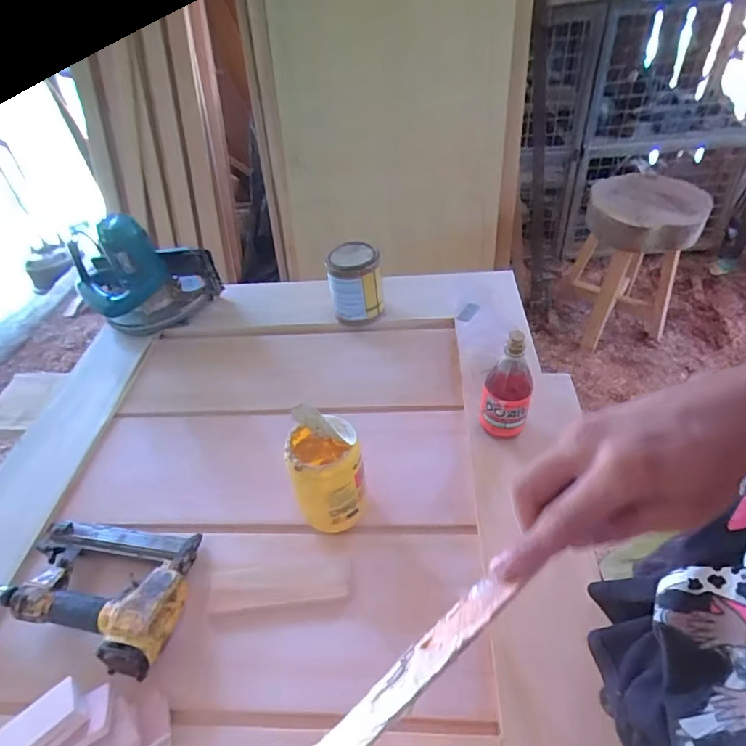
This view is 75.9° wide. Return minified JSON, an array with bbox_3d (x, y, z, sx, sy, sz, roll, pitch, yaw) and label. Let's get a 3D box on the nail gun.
[{"bbox_3d":[-0.348,0.266,0.602,0.247,0.068,0.172,3,45,11],"label":"nail gun"}]

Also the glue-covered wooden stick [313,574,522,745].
[{"bbox_3d":[0.015,0.158,0.244,0.143,0.004,0.025,-36,16,-18],"label":"glue-covered wooden stick"}]

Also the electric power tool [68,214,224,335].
[{"bbox_3d":[-0.477,-0.215,1.006,0.259,0.222,0.169,-28,47,-20],"label":"electric power tool"}]

